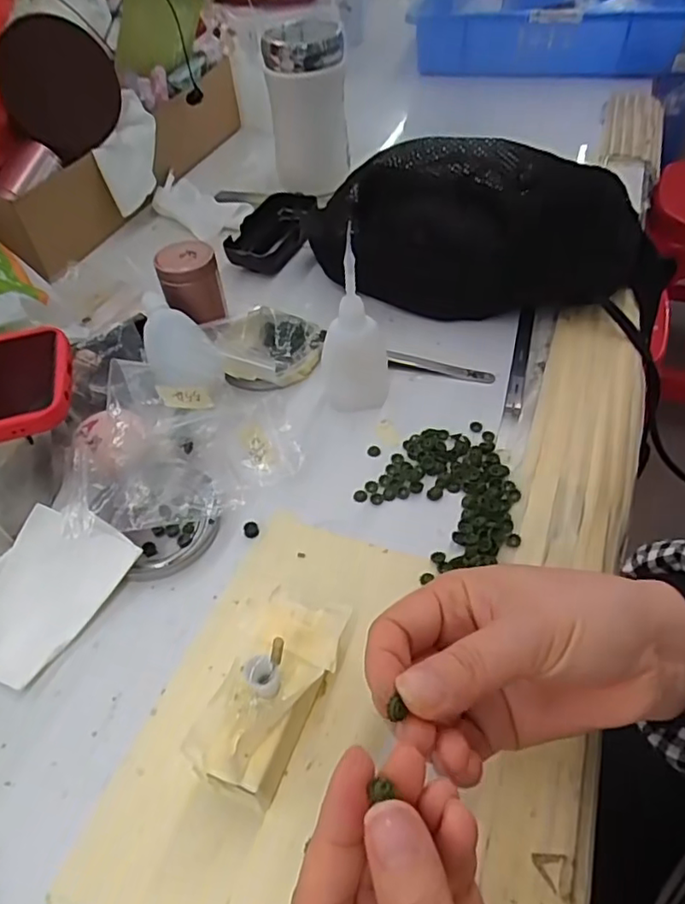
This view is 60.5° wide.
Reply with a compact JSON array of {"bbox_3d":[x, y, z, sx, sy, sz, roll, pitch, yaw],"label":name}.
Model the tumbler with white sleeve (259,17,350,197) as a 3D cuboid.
[{"bbox_3d":[-0.033,-0.340,0.583,0.073,0.130,0.077,1,50,4],"label":"tumbler with white sleeve"}]

